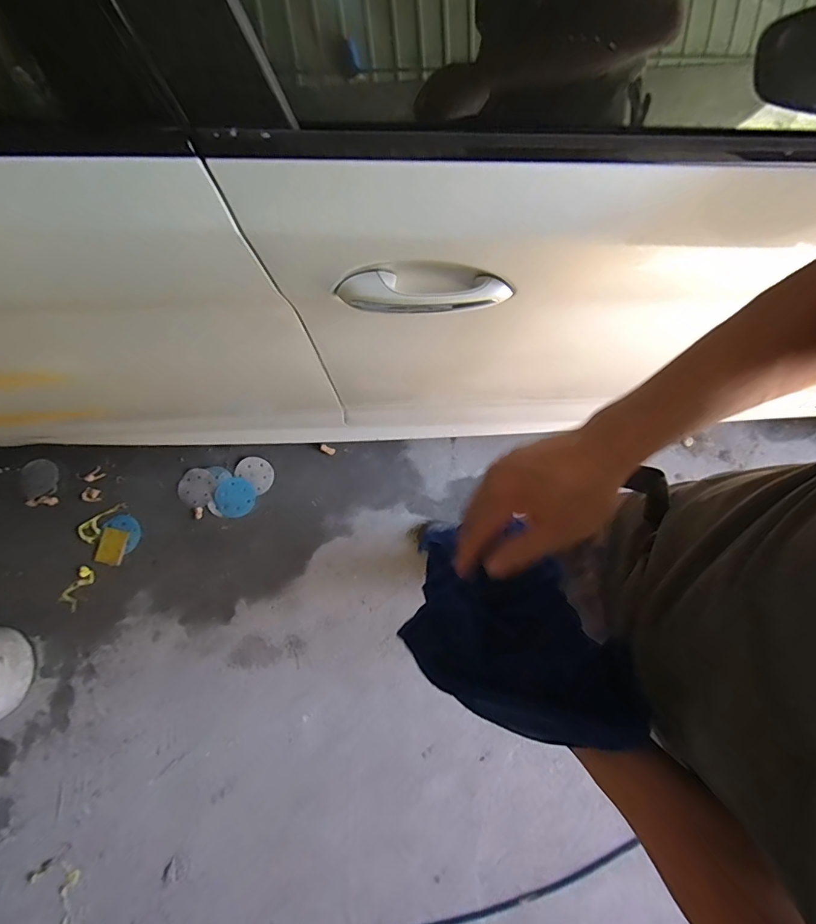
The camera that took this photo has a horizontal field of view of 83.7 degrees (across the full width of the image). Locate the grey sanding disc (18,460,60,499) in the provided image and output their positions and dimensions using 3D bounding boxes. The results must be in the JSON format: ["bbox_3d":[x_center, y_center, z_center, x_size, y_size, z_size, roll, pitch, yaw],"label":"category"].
[{"bbox_3d":[-1.182,0.052,1.462,0.118,0.005,0.127,0,78,1],"label":"grey sanding disc"}]

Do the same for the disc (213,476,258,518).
[{"bbox_3d":[-0.534,0.108,1.410,0.134,0.008,0.122,0,78,1],"label":"disc"}]

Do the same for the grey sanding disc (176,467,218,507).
[{"bbox_3d":[-0.663,0.079,1.434,0.124,0.009,0.115,0,78,1],"label":"grey sanding disc"}]

